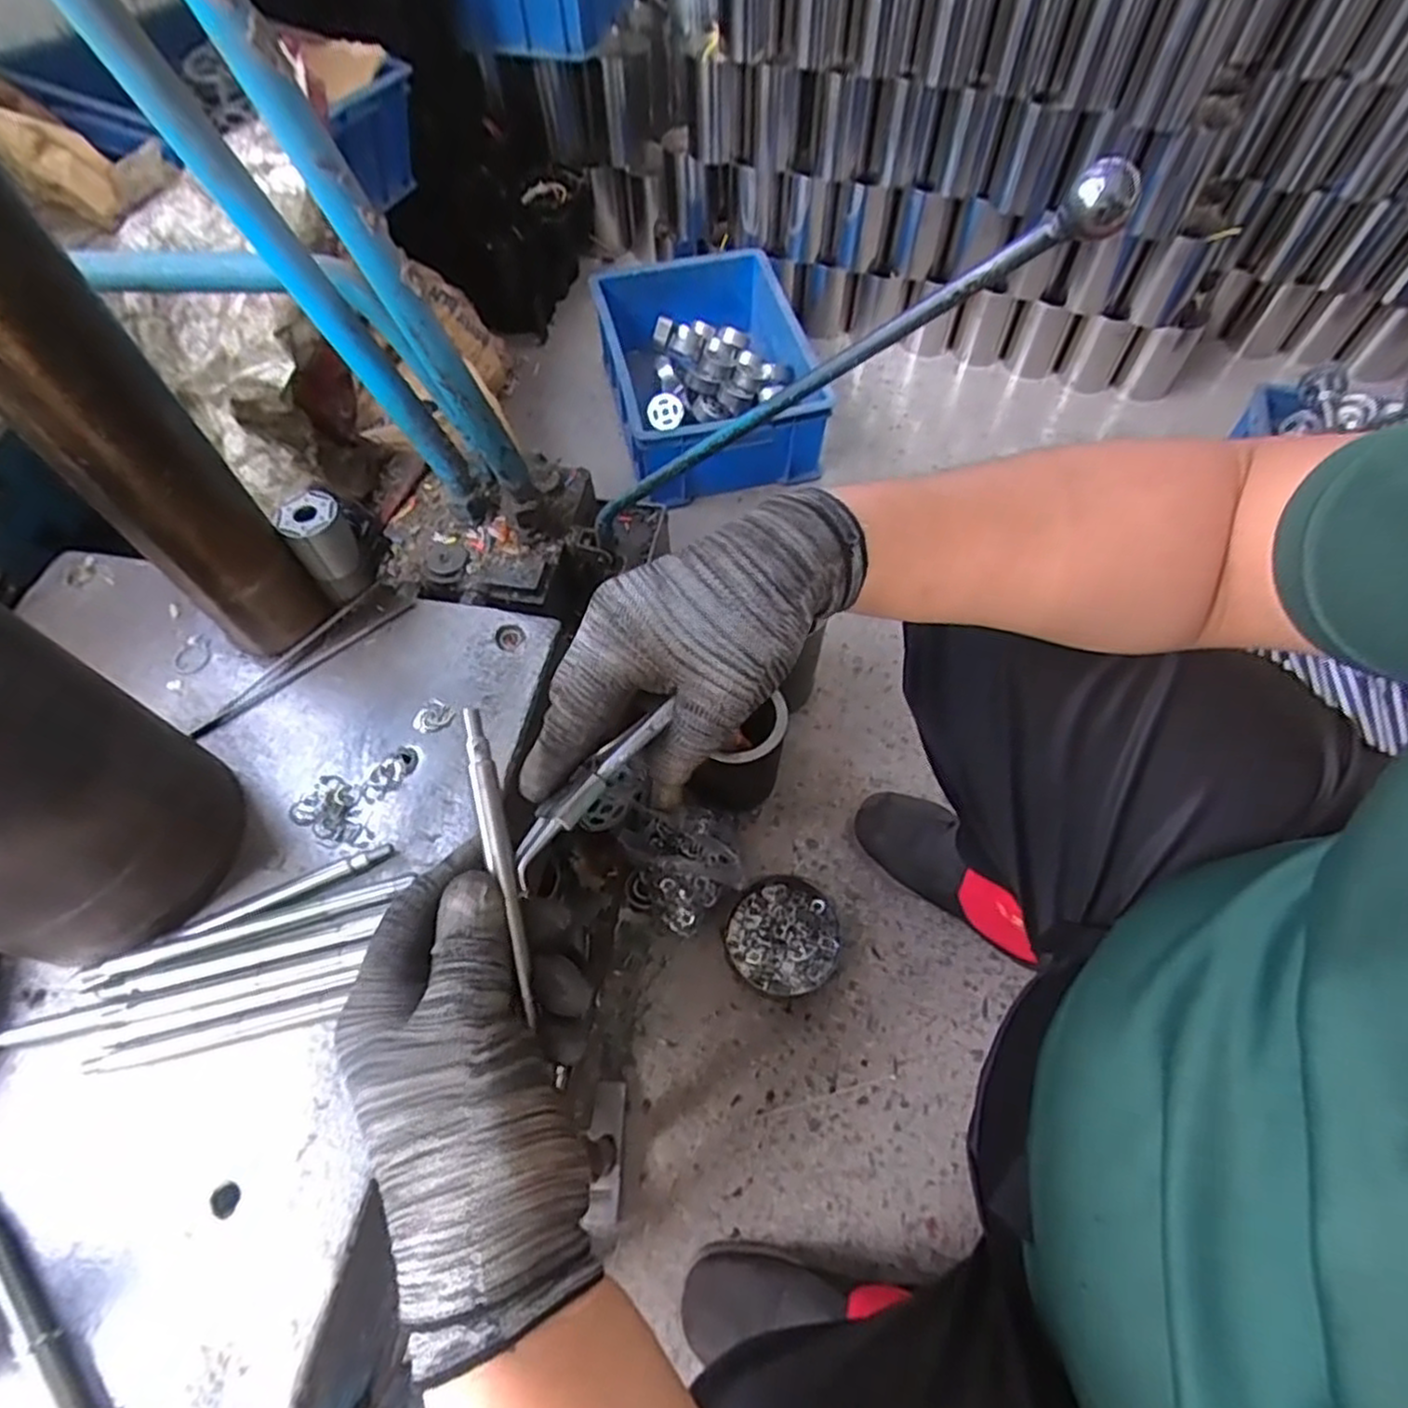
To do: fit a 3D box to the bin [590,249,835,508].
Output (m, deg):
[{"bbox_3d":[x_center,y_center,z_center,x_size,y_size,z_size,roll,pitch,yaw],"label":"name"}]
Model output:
[{"bbox_3d":[0.011,-0.531,1.198,0.312,0.152,0.430,-12,61,-5],"label":"bin"}]

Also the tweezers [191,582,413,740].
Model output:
[{"bbox_3d":[-0.265,-0.030,0.483,0.149,0.008,0.033,-39,67,-18],"label":"tweezers"}]

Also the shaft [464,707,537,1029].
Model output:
[{"bbox_3d":[-0.082,0.063,0.297,0.010,0.006,0.123,-13,88,-5],"label":"shaft"}]

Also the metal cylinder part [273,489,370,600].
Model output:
[{"bbox_3d":[-0.245,-0.103,0.481,0.034,0.064,0.032,-34,65,-16],"label":"metal cylinder part"}]

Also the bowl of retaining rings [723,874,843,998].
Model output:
[{"bbox_3d":[0.087,0.253,0.803,0.120,0.032,0.116,-1,61,1],"label":"bowl of retaining rings"}]

